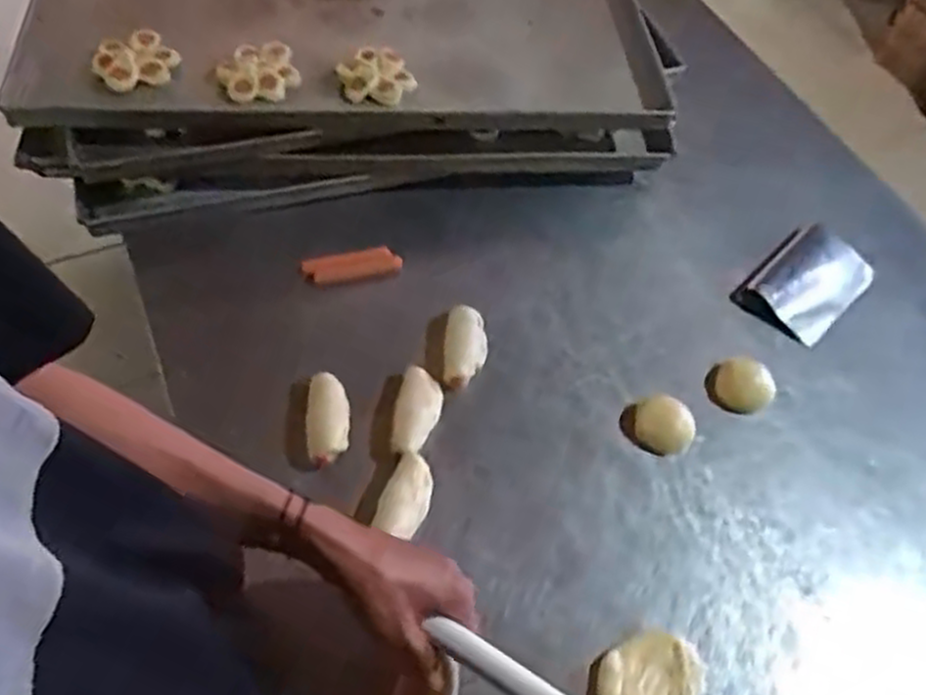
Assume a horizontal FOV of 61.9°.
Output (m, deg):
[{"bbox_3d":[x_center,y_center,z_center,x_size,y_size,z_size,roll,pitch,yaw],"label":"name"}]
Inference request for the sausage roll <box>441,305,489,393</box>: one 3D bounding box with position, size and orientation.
[{"bbox_3d":[0.002,-0.003,0.785,0.046,0.050,0.096,3,56,-2],"label":"sausage roll"}]

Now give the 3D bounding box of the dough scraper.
[{"bbox_3d":[0.391,-0.072,0.884,0.153,0.044,0.101,-37,66,-25],"label":"dough scraper"}]

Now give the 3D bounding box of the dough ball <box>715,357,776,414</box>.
[{"bbox_3d":[0.292,0.043,0.806,0.058,0.034,0.059,2,56,-3],"label":"dough ball"}]

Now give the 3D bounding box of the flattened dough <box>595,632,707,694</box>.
[{"bbox_3d":[0.152,0.271,0.621,0.088,0.020,0.070,-23,61,-19],"label":"flattened dough"}]

